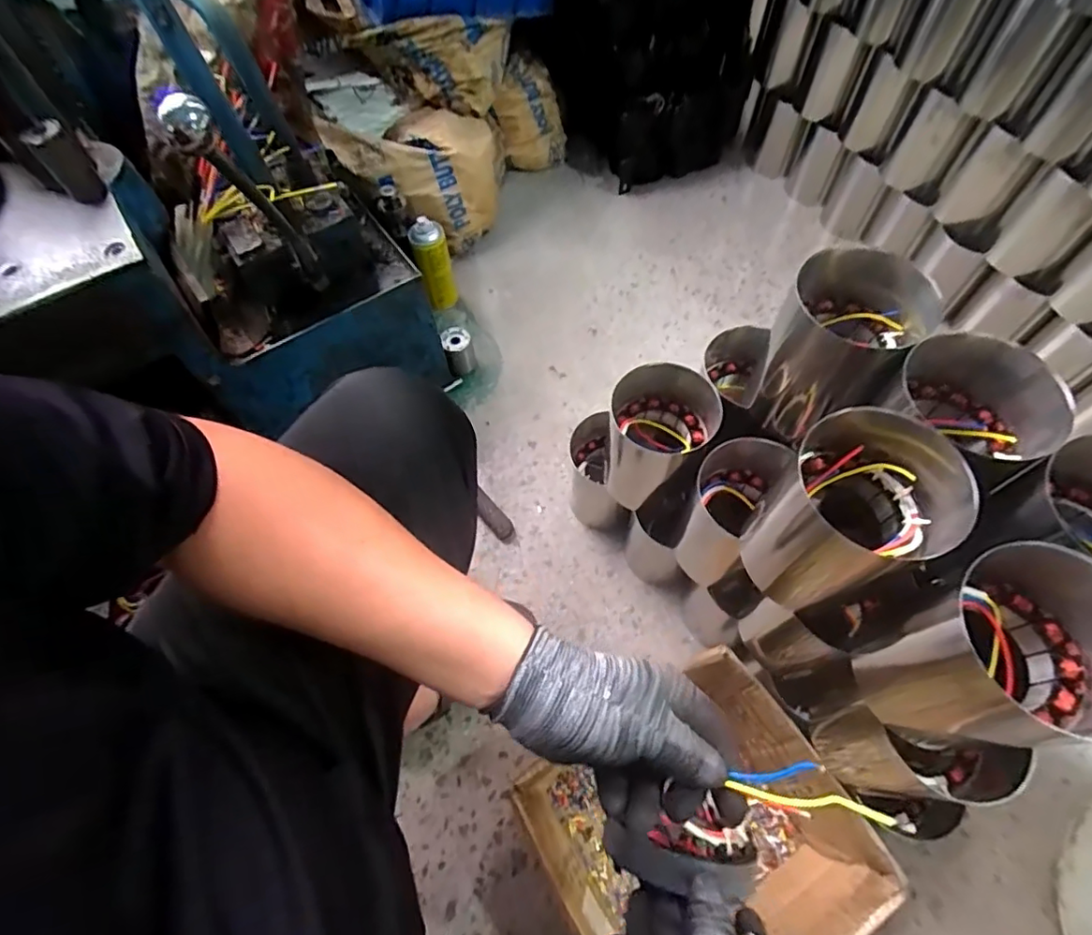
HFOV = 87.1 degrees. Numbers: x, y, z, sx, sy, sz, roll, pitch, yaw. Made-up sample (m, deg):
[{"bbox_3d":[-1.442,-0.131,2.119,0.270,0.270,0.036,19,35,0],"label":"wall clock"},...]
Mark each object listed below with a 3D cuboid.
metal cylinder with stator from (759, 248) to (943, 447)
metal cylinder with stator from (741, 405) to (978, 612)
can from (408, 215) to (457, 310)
[{"bbox_3d":[0.285,-0.117,0.576,0.115,0.160,0.114,33,68,18],"label":"metal cylinder with stator"},{"bbox_3d":[0.258,0.041,0.499,0.117,0.178,0.114,-28,64,-13],"label":"metal cylinder with stator"},{"bbox_3d":[-0.203,-0.369,1.036,0.060,0.154,0.053,-17,38,-7],"label":"can"}]

